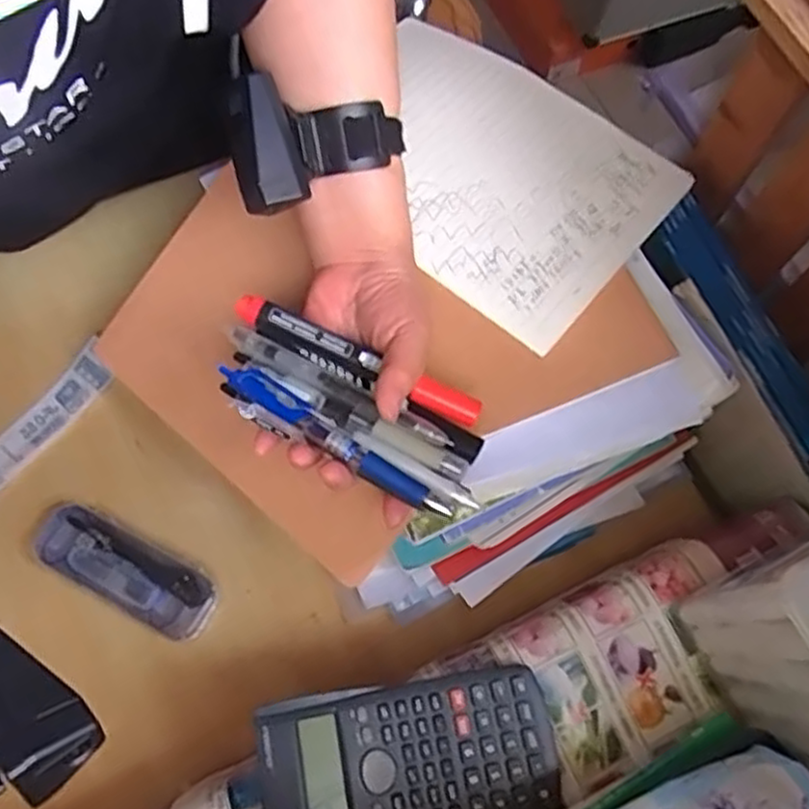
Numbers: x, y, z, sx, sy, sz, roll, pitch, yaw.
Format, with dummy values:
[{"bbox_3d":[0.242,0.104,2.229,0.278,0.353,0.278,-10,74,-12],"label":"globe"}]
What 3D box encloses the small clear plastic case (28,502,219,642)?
[{"bbox_3d":[-0.189,0.111,0.493,0.132,0.024,0.047,27,71,8],"label":"small clear plastic case"}]

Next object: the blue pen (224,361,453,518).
[{"bbox_3d":[-0.038,0.017,0.387,0.144,0.009,0.014,32,72,9],"label":"blue pen"}]

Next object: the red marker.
[{"bbox_3d":[-0.026,-0.023,0.401,0.144,0.020,0.017,24,70,1],"label":"red marker"}]

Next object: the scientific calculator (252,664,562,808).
[{"bbox_3d":[0.002,0.185,0.382,0.151,0.018,0.081,-13,70,-7],"label":"scientific calculator"}]

